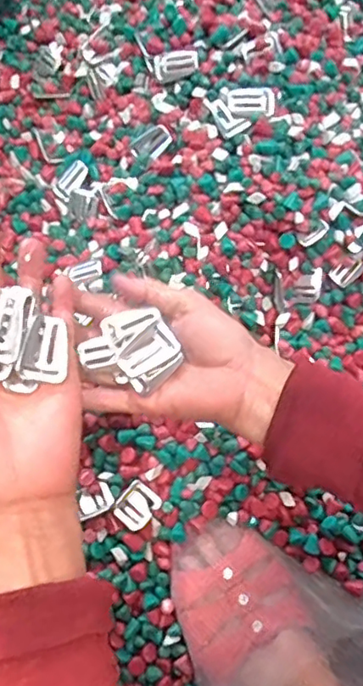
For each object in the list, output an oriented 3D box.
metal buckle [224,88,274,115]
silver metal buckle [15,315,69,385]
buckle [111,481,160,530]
[{"bbox_3d":[0.060,-0.211,0.496,0.042,0.008,0.022,2,77,-1],"label":"metal buckle"},{"bbox_3d":[-0.076,0.002,0.320,0.025,0.007,0.041,16,63,-10],"label":"silver metal buckle"},{"bbox_3d":[-0.037,0.138,0.478,0.031,0.004,0.034,38,79,7],"label":"buckle"}]

